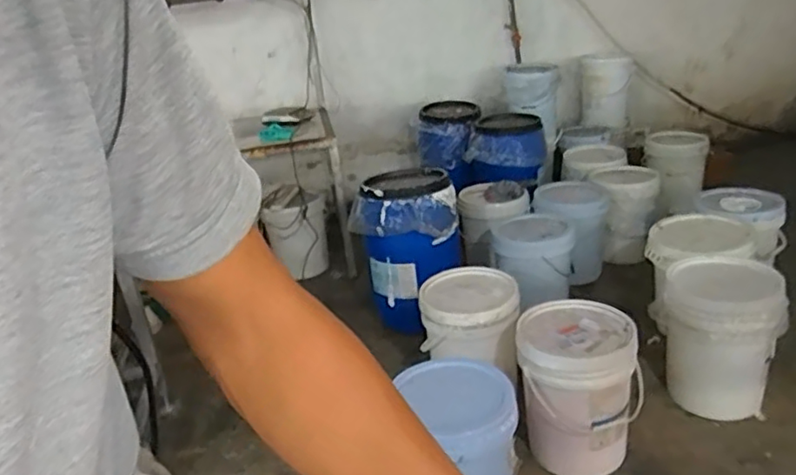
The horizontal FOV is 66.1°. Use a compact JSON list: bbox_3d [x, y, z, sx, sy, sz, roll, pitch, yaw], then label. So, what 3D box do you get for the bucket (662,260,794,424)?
[{"bbox_3d":[0.883,0.284,1.679,0.277,0.378,0.277,-6,22,3],"label":"bucket"}]

